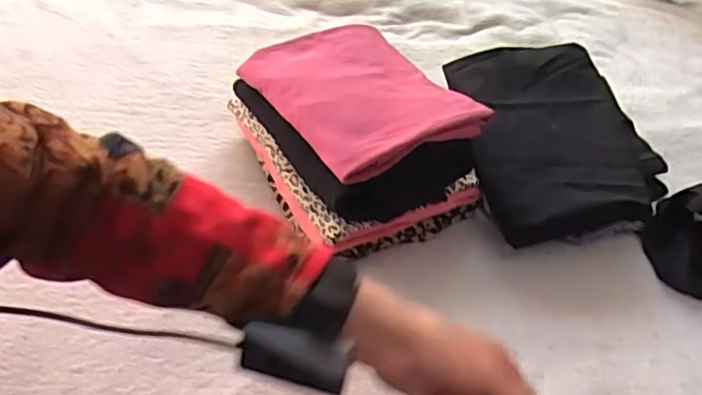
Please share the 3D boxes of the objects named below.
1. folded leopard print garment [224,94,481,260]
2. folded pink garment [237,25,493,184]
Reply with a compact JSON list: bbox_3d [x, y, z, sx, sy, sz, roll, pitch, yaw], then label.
[{"bbox_3d":[0.007,-0.049,0.719,0.198,0.067,0.246,-21,54,-23],"label":"folded leopard print garment"},{"bbox_3d":[0.008,-0.120,0.658,0.181,0.035,0.227,-25,56,-25],"label":"folded pink garment"}]

